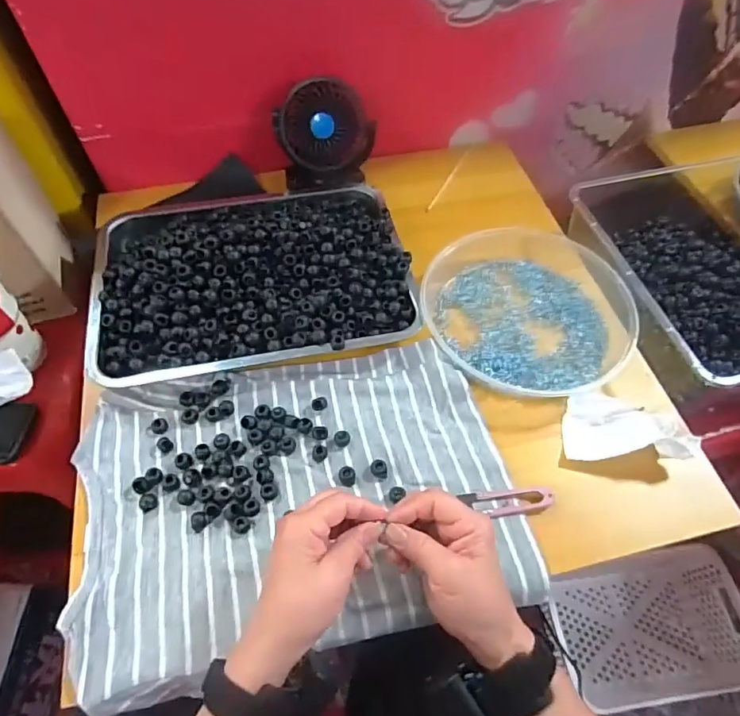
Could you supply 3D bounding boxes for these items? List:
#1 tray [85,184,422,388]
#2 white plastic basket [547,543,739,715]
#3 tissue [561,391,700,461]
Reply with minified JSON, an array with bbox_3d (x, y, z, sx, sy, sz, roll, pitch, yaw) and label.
[{"bbox_3d":[-0.134,-0.112,0.567,0.344,0.063,0.265,-10,58,-6],"label":"tray"},{"bbox_3d":[0.476,0.455,0.857,0.276,0.104,0.225,-9,58,-6],"label":"white plastic basket"},{"bbox_3d":[0.250,0.062,0.492,0.116,0.030,0.079,3,58,2],"label":"tissue"}]

